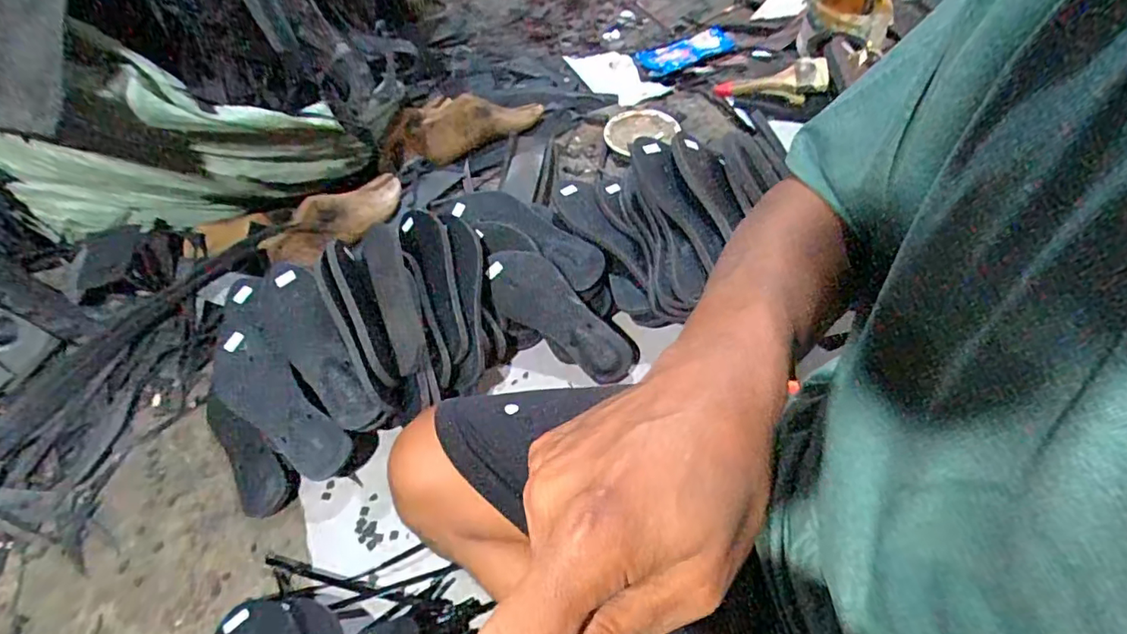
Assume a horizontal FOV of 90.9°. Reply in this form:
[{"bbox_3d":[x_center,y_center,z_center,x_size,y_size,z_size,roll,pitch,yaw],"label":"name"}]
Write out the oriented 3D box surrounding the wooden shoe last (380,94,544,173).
[{"bbox_3d":[-0.178,-0.342,1.007,0.313,0.087,0.094,-20,57,-9],"label":"wooden shoe last"}]

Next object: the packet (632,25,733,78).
[{"bbox_3d":[0.262,-0.567,1.177,0.218,0.009,0.112,-24,57,-11],"label":"packet"}]

